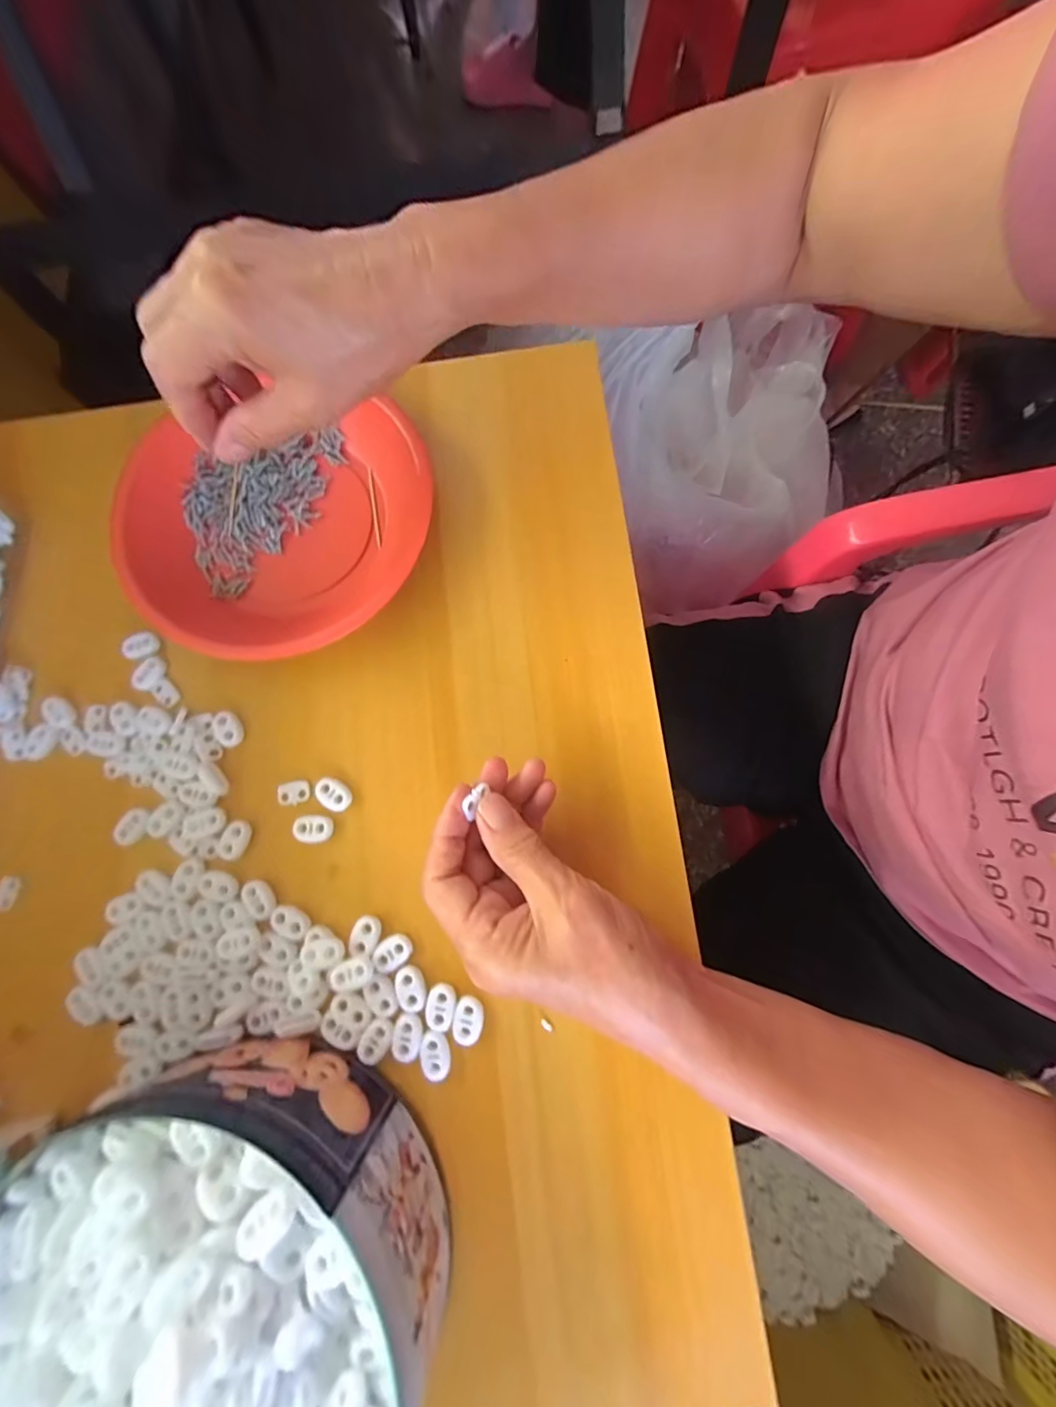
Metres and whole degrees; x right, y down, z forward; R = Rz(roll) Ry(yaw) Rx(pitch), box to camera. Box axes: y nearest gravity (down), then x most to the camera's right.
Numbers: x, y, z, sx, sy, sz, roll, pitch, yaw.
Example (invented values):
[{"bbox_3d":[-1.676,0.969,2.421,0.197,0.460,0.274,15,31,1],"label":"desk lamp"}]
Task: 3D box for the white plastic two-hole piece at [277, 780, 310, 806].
[{"bbox_3d":[-0.139,0.052,0.293,0.019,0.004,0.014,-14,79,-2],"label":"white plastic two-hole piece"}]

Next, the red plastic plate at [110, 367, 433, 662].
[{"bbox_3d":[-0.170,-0.120,0.317,0.193,0.026,0.181,0,79,1],"label":"red plastic plate"}]

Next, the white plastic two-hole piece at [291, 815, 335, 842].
[{"bbox_3d":[-0.124,0.072,0.286,0.022,0.004,0.015,0,79,1],"label":"white plastic two-hole piece"}]

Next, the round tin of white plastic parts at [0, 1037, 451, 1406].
[{"bbox_3d":[-0.136,0.256,0.205,0.189,0.085,0.178,0,79,1],"label":"round tin of white plastic parts"}]

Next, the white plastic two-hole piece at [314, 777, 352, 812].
[{"bbox_3d":[-0.114,0.053,0.291,0.022,0.006,0.015,40,82,8],"label":"white plastic two-hole piece"}]

